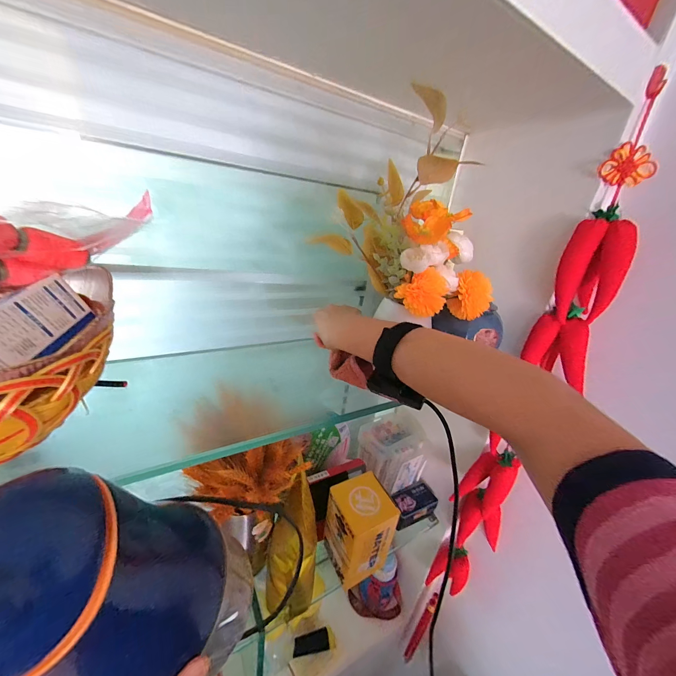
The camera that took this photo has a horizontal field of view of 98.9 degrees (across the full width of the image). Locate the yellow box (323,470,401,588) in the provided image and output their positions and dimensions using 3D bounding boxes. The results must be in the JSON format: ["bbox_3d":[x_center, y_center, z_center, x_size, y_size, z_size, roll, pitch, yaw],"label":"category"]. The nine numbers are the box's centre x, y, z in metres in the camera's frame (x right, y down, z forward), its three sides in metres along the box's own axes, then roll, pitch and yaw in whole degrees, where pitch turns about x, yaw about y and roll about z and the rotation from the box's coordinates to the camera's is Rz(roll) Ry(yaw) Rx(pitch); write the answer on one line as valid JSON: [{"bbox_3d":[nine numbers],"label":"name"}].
[{"bbox_3d":[0.039,0.359,0.547,0.104,0.147,0.103,-7,28,-30],"label":"yellow box"}]

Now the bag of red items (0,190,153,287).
[{"bbox_3d":[-0.253,-0.076,0.241,0.075,0.084,0.156,16,25,18],"label":"bag of red items"}]

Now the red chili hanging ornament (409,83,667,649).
[{"bbox_3d":[0.307,0.229,0.552,0.076,1.151,0.080,7,24,-2],"label":"red chili hanging ornament"}]

